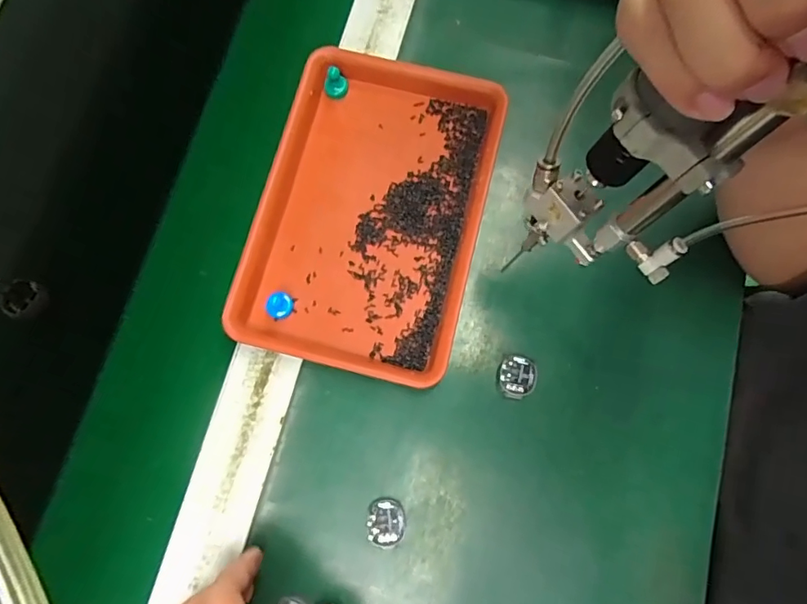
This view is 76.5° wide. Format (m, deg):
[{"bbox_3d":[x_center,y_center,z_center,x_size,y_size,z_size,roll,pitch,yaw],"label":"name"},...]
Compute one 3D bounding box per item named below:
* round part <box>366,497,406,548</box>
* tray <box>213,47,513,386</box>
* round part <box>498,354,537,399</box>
[{"bbox_3d":[-0.011,0.145,0.335,0.025,0.007,0.029,10,77,1],"label":"round part"},{"bbox_3d":[-0.024,-0.068,0.377,0.158,0.023,0.232,14,77,2],"label":"tray"},{"bbox_3d":[0.079,0.052,0.358,0.024,0.013,0.030,21,78,3],"label":"round part"}]

